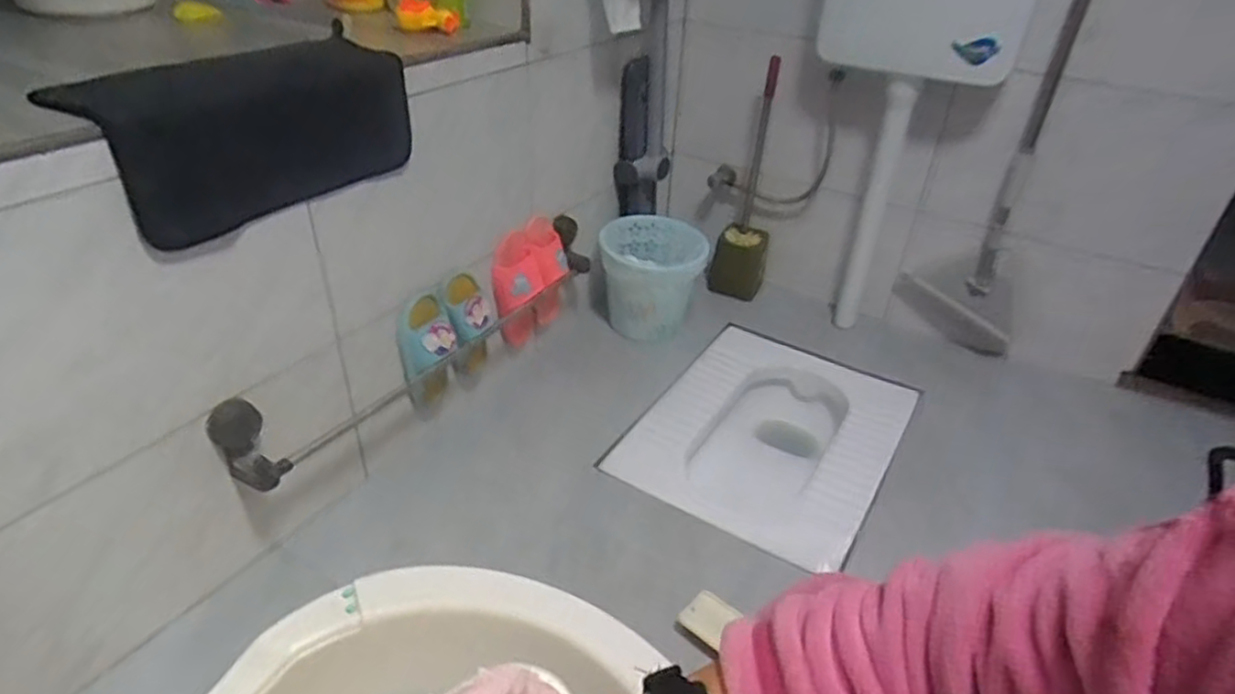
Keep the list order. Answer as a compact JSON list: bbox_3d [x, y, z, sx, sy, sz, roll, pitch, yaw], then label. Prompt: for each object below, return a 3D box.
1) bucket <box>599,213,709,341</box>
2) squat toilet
[{"bbox_3d":[0.069,-0.148,1.531,0.220,0.200,0.208,2,34,-1],"label":"bucket"},{"bbox_3d":[0.289,0.201,1.365,0.426,0.144,0.552,21,38,25],"label":"squat toilet"}]

